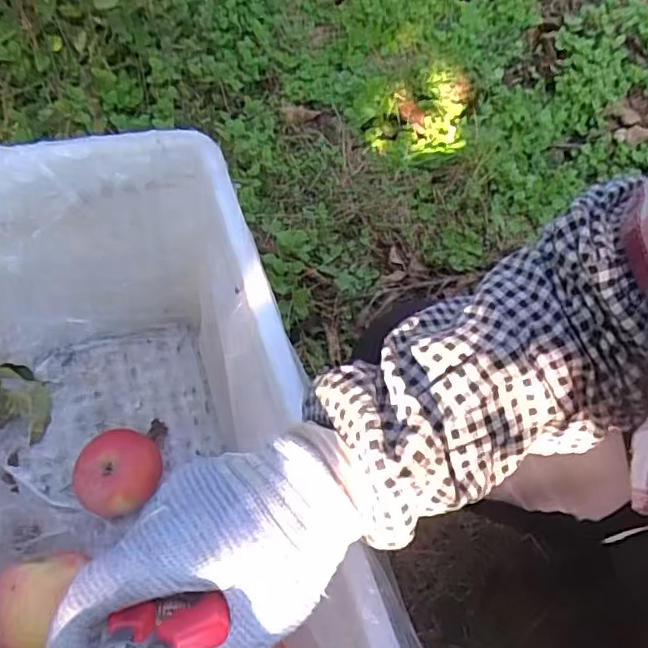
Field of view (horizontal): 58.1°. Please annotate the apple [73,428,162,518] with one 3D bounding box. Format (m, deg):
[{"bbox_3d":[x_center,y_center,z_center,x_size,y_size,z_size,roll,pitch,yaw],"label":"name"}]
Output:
[{"bbox_3d":[-0.194,0.144,0.558,0.074,0.059,0.083,-4,54,-4],"label":"apple"}]

